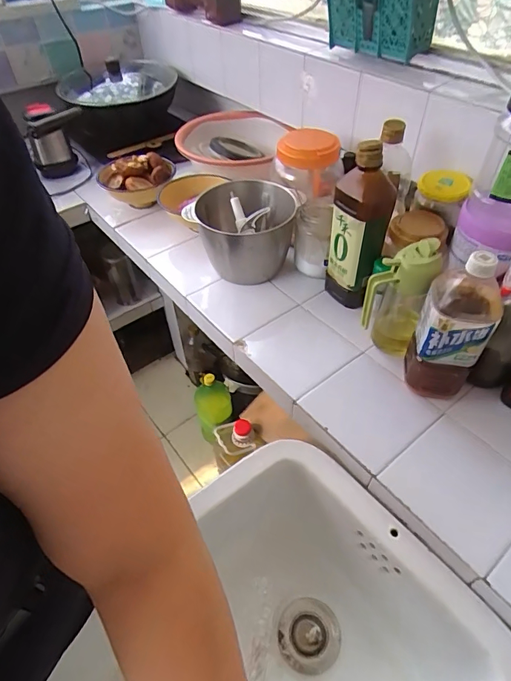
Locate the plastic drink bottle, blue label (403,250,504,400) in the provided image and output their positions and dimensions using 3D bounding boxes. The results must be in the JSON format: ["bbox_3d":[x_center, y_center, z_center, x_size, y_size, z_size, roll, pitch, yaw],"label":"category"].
[{"bbox_3d":[0.261,-0.020,0.547,0.083,0.213,0.083,24,53,21],"label":"plastic drink bottle, blue label"}]

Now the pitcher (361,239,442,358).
[{"bbox_3d":[0.211,-0.060,0.621,0.084,0.190,0.067,22,52,20],"label":"pitcher"}]

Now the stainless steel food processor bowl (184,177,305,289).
[{"bbox_3d":[-0.025,-0.198,0.797,0.178,0.142,0.180,-1,48,1],"label":"stainless steel food processor bowl"}]

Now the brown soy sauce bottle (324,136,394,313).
[{"bbox_3d":[0.170,-0.179,0.670,0.072,0.280,0.094,-30,54,-28],"label":"brown soy sauce bottle"}]

